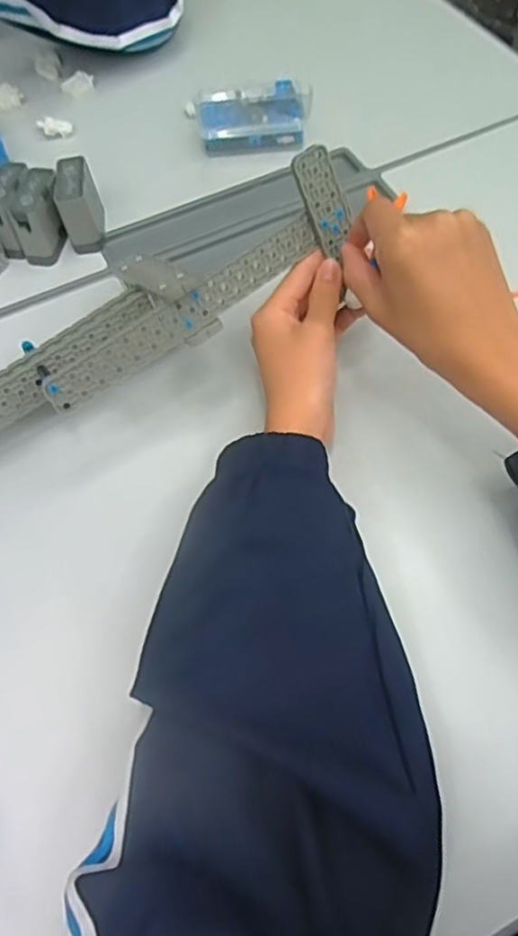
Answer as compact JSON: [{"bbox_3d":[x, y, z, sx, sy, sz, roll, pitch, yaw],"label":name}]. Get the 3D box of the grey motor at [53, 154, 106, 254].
[{"bbox_3d":[-0.144,-0.212,0.529,0.028,0.054,0.050,-10,61,-3],"label":"grey motor"}]

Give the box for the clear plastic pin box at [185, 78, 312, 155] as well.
[{"bbox_3d":[-0.010,-0.319,0.594,0.106,0.032,0.066,-6,61,0],"label":"clear plastic pin box"}]

